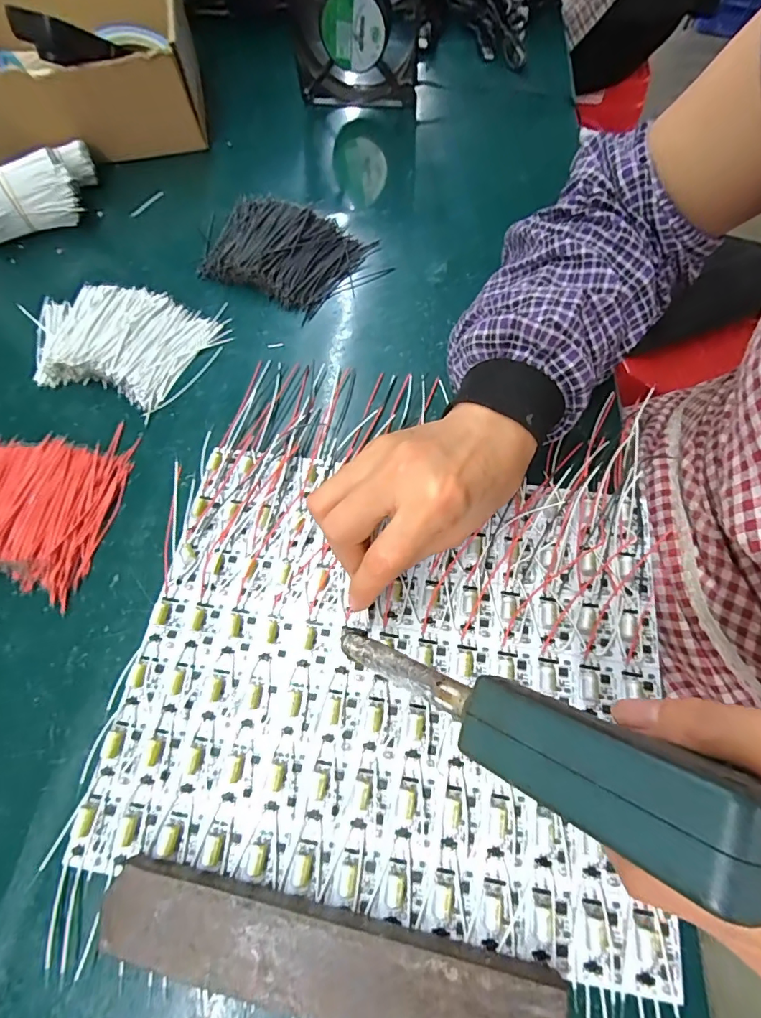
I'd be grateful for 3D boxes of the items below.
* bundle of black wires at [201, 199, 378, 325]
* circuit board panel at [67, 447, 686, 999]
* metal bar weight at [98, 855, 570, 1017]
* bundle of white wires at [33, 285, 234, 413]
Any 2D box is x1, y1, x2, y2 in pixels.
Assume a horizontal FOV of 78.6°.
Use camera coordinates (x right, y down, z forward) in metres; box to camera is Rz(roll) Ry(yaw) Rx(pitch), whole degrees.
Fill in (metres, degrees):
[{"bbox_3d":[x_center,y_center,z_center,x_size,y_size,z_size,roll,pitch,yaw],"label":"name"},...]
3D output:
[{"bbox_3d":[-0.085,-0.222,0.398,0.126,0.019,0.096,28,69,14],"label":"bundle of black wires"},{"bbox_3d":[0.006,0.081,0.262,0.286,0.009,0.232,8,66,6],"label":"circuit board panel"},{"bbox_3d":[-0.024,0.198,0.203,0.197,0.018,0.036,10,66,7],"label":"metal bar weight"},{"bbox_3d":[-0.209,-0.133,0.365,0.155,0.018,0.097,13,66,8],"label":"bundle of white wires"}]

